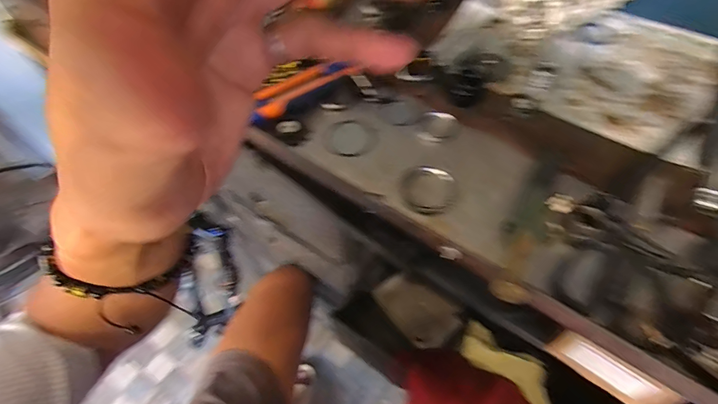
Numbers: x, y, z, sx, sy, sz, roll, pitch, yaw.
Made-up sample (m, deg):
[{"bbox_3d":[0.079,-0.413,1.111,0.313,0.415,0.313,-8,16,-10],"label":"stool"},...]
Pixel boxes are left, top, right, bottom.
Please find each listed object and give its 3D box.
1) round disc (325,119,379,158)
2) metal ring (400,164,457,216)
[{"bbox_3d":[-0.008,-0.067,0.396,0.052,0.007,0.049,23,61,14],"label":"round disc"},{"bbox_3d":[0.065,-0.013,0.351,0.052,0.016,0.052,9,58,5],"label":"metal ring"}]

